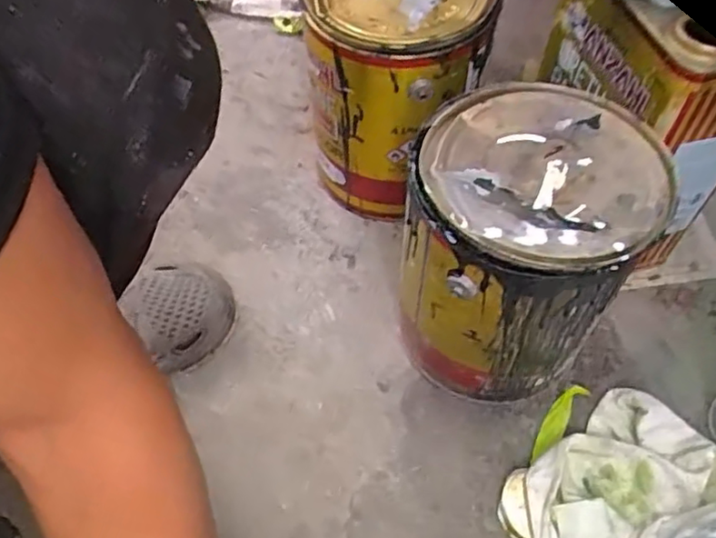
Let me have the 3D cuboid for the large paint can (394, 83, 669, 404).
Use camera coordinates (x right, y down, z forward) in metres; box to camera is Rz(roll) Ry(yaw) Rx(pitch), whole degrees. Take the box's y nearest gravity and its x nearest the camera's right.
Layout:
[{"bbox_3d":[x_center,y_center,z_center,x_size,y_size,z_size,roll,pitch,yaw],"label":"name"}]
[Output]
[{"bbox_3d":[0.115,-0.003,0.473,0.143,0.220,0.147,-1,58,1],"label":"large paint can"}]

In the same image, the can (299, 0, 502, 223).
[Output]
[{"bbox_3d":[0.035,-0.158,0.570,0.145,0.227,0.134,-1,58,1],"label":"can"}]

